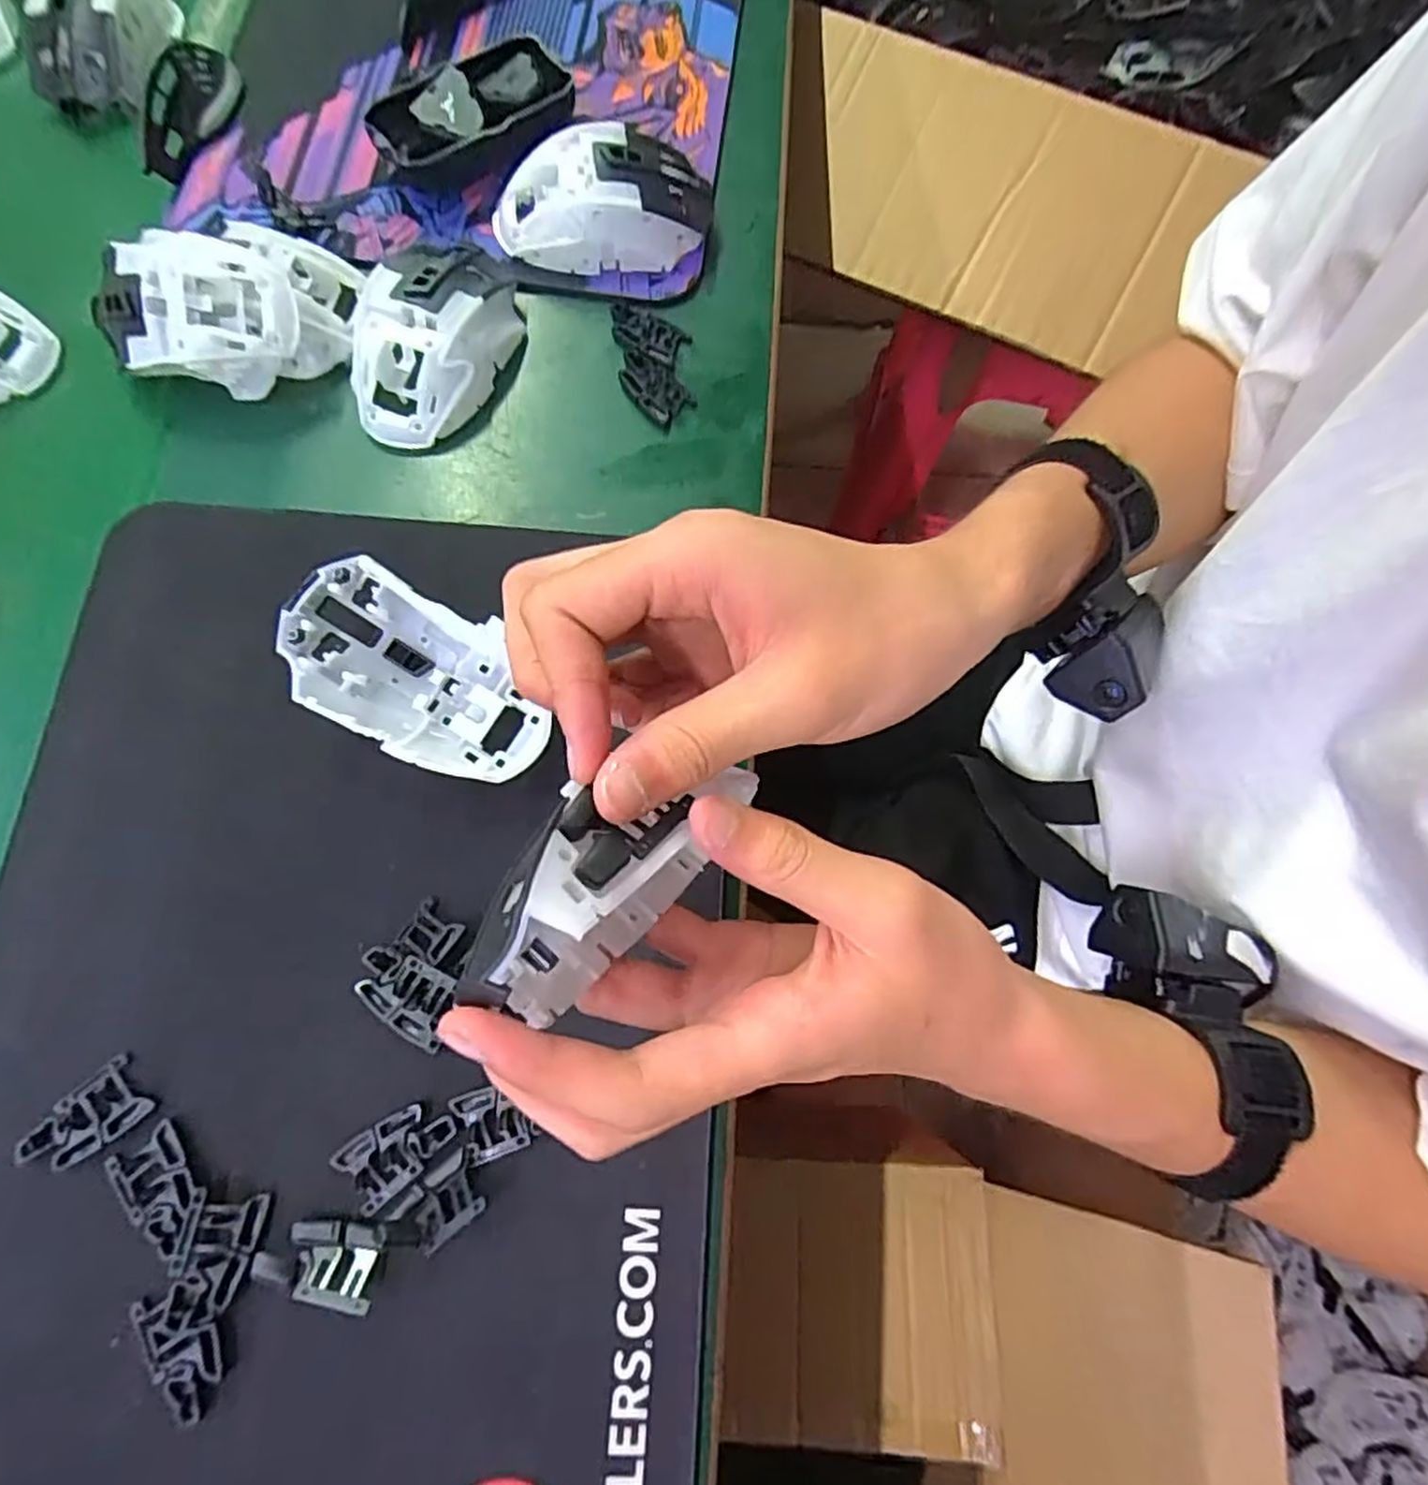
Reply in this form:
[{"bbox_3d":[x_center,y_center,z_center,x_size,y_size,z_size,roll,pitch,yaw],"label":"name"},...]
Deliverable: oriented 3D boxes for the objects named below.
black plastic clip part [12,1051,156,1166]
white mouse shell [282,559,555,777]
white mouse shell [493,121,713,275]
[{"bbox_3d":[-0.238,0.144,0.280,0.025,0.004,0.042,43,78,10],"label":"black plastic clip part"},{"bbox_3d":[-0.123,-0.027,0.318,0.114,0.041,0.068,24,76,5],"label":"white mouse shell"},{"bbox_3d":[-0.060,-0.289,0.396,0.117,0.038,0.062,-9,75,-4],"label":"white mouse shell"}]

